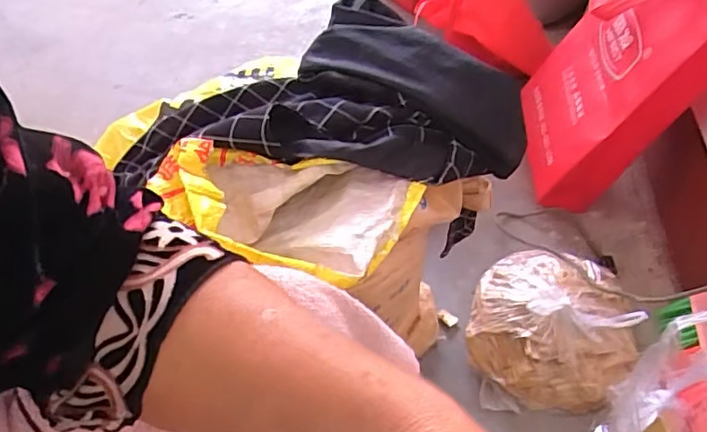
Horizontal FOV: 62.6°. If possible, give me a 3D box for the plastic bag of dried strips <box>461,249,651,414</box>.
[{"bbox_3d":[0.279,0.155,0.838,0.234,0.082,0.242,-2,48,-3],"label":"plastic bag of dried strips"}]

